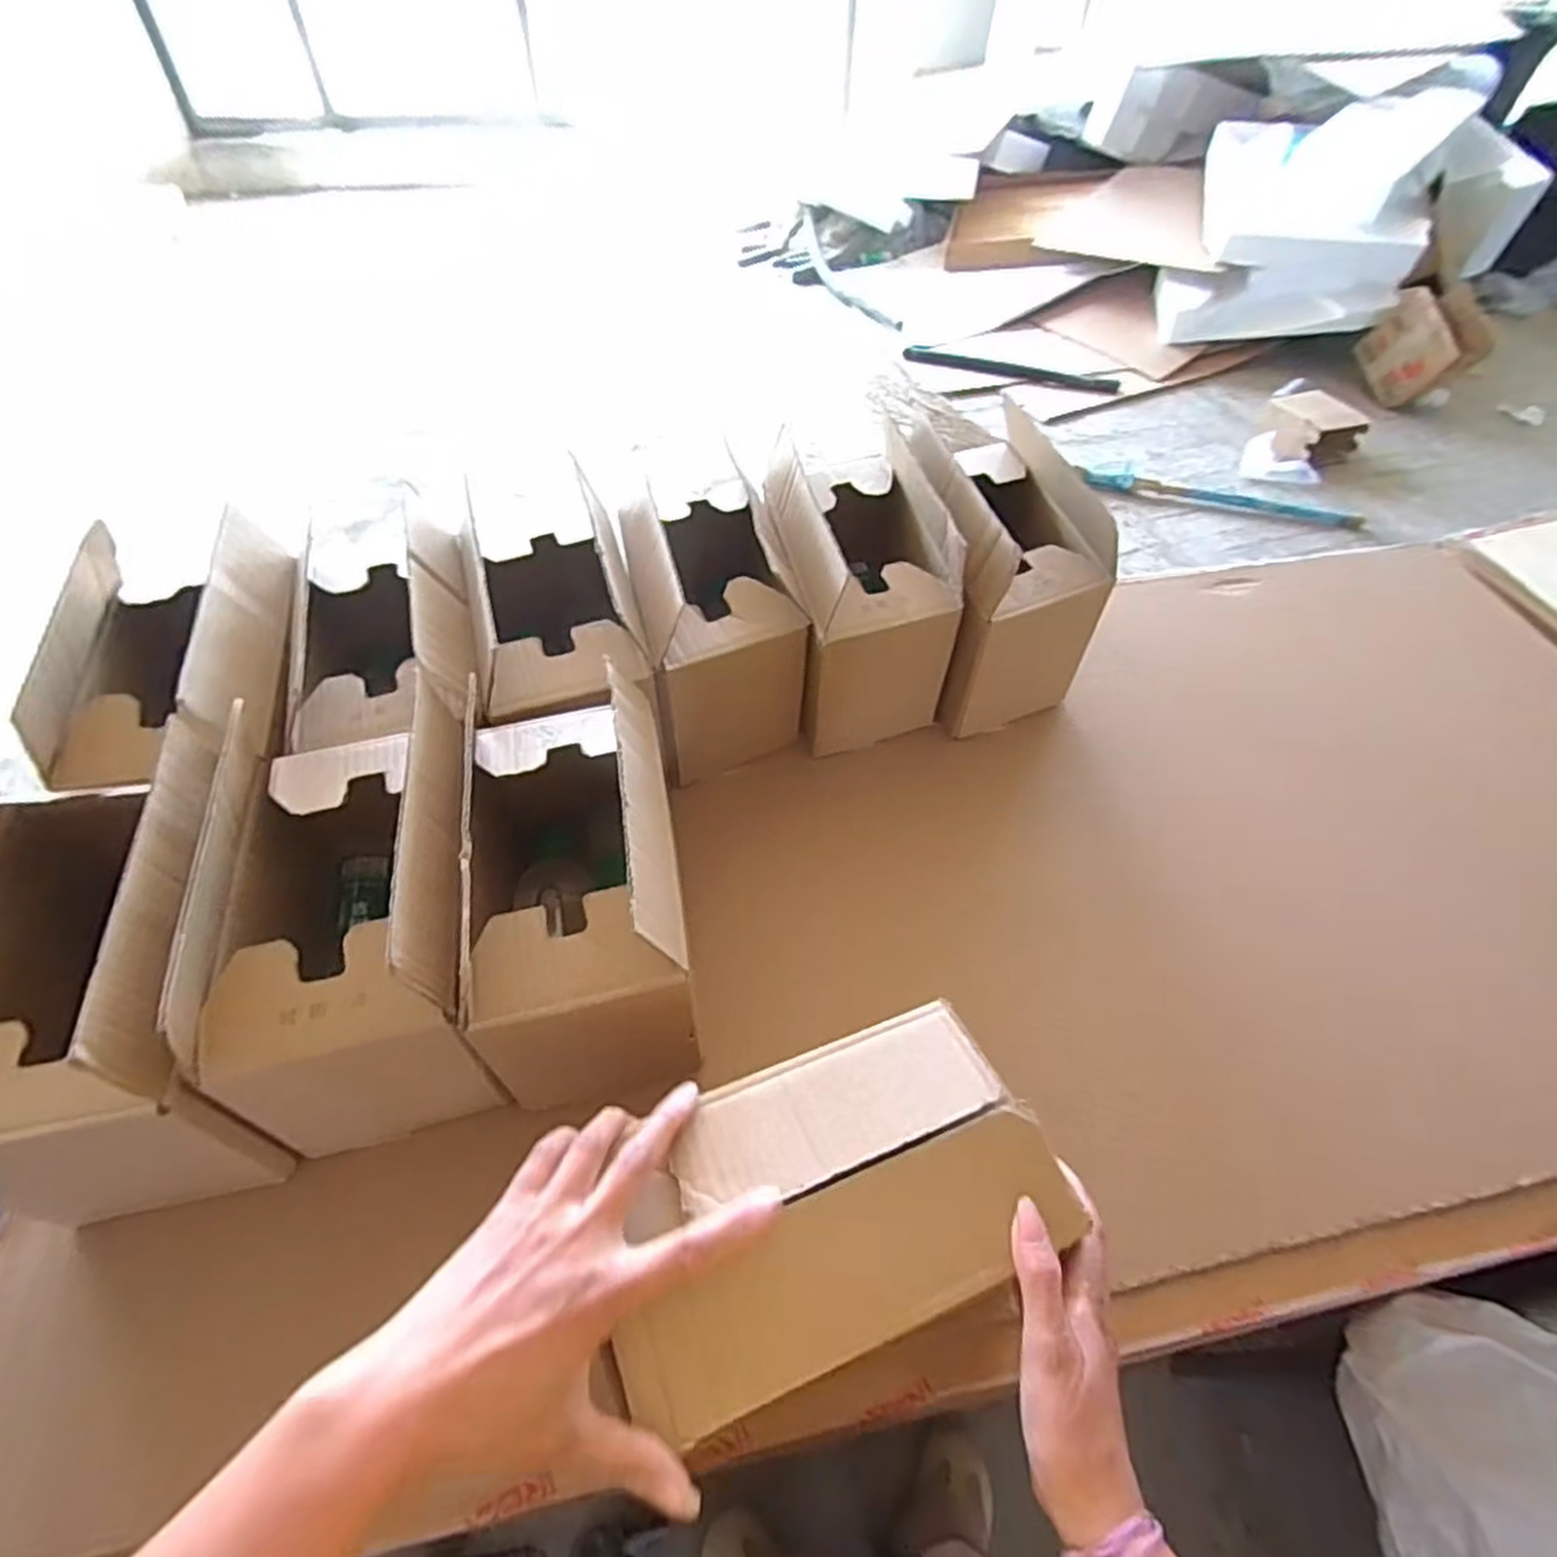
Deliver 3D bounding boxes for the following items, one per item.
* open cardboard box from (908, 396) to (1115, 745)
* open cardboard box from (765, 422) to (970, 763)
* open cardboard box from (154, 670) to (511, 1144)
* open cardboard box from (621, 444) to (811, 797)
[{"bbox_3d":[0.209,-0.195,0.759,0.140,0.206,0.211,-10,53,-10],"label":"open cardboard box"},{"bbox_3d":[0.071,-0.181,0.746,0.137,0.211,0.228,-8,53,-9],"label":"open cardboard box"},{"bbox_3d":[-0.275,0.088,0.532,0.154,0.214,0.236,-10,53,-10],"label":"open cardboard box"},{"bbox_3d":[-0.059,-0.147,0.716,0.133,0.203,0.206,-11,54,-11],"label":"open cardboard box"}]

